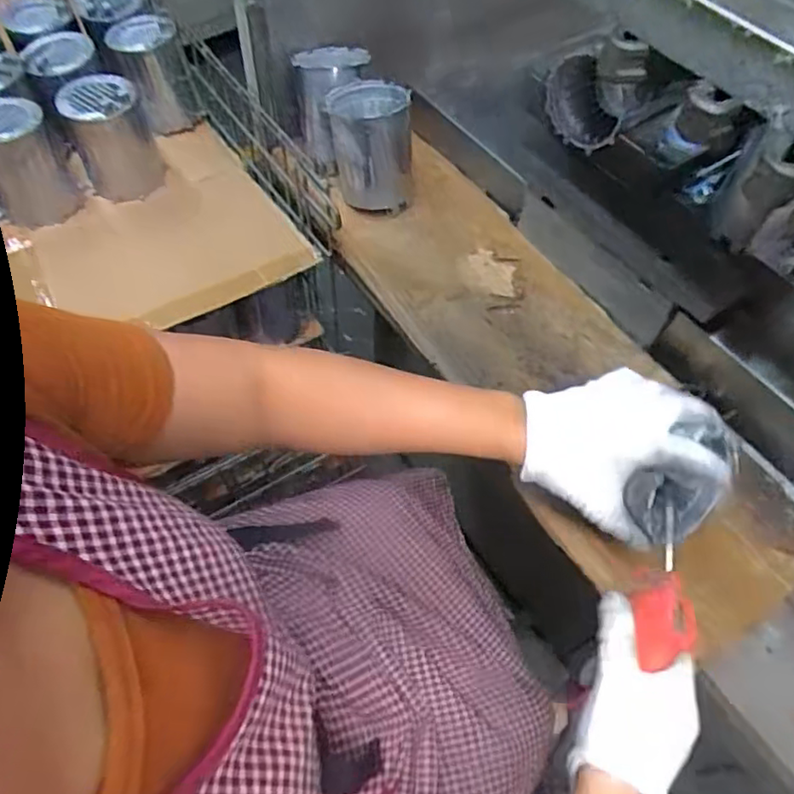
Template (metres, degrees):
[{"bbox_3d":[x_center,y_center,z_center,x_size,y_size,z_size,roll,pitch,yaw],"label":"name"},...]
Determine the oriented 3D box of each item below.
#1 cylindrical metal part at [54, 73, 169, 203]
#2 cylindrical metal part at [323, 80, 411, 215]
[{"bbox_3d":[-0.345,-0.315,0.753,0.087,0.123,0.082,1,58,-1],"label":"cylindrical metal part"},{"bbox_3d":[-0.031,-0.299,0.742,0.095,0.120,0.111,-9,59,-7],"label":"cylindrical metal part"}]

